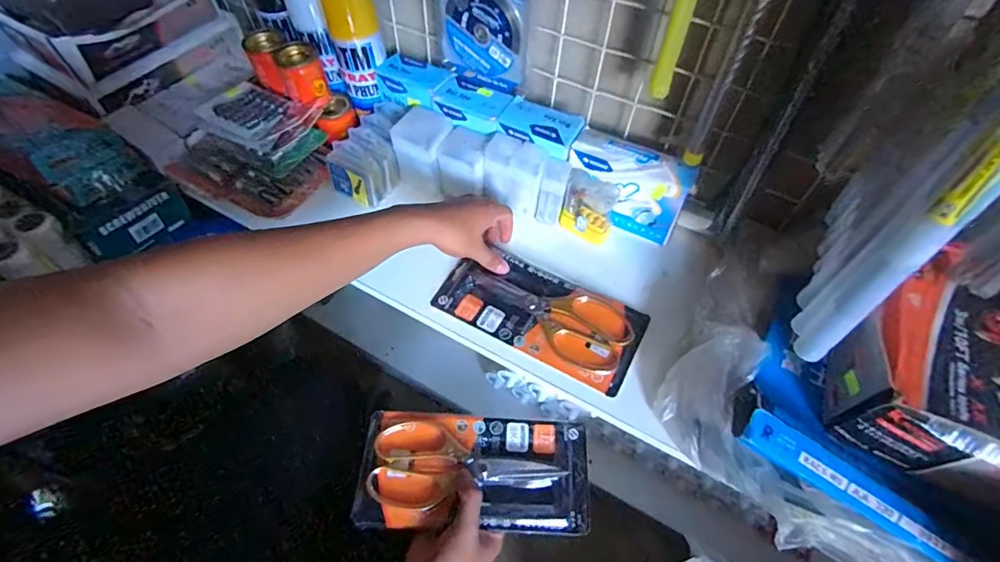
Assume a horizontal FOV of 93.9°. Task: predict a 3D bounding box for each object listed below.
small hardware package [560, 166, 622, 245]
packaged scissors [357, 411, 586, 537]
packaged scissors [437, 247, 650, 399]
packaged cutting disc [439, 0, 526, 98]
[{"bbox_3d":[0.109,-0.089,0.576,0.062,0.075,0.030,24,56,15],"label":"small hardware package"},{"bbox_3d":[-0.025,0.197,0.486,0.233,0.020,0.112,3,53,-1],"label":"packaged scissors"},{"bbox_3d":[0.044,0.037,0.538,0.229,0.020,0.108,22,55,14],"label":"packaged scissors"},{"bbox_3d":[-0.021,-0.312,0.545,0.109,0.162,0.023,20,55,12],"label":"packaged cutting disc"}]

